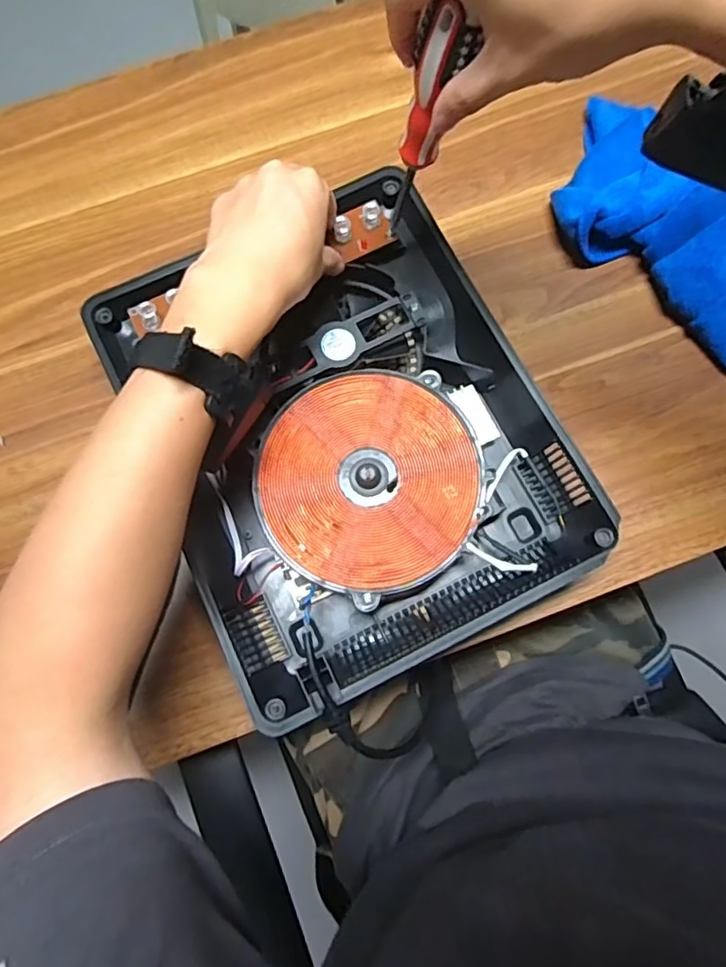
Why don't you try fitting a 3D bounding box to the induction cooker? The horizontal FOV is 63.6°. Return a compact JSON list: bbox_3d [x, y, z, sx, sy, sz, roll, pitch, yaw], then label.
[{"bbox_3d":[-0.013,-0.041,0.431,0.270,0.059,0.340,-26,77,-6],"label":"induction cooker"}]

